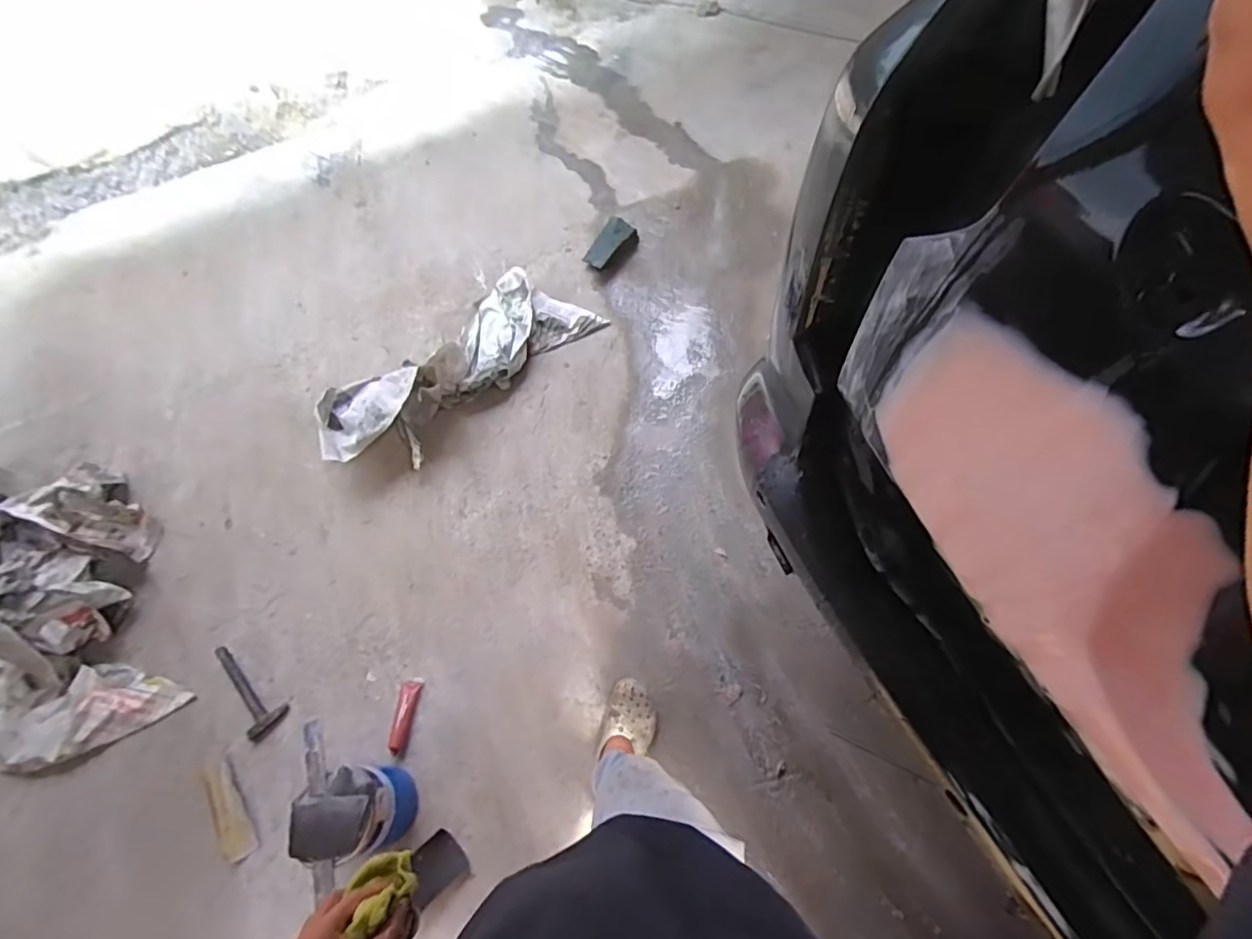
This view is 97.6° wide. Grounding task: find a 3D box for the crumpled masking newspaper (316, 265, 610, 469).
[{"bbox_3d":[-0.521,-0.339,1.675,0.373,0.181,0.895,39,73,18],"label":"crumpled masking newspaper"}]

